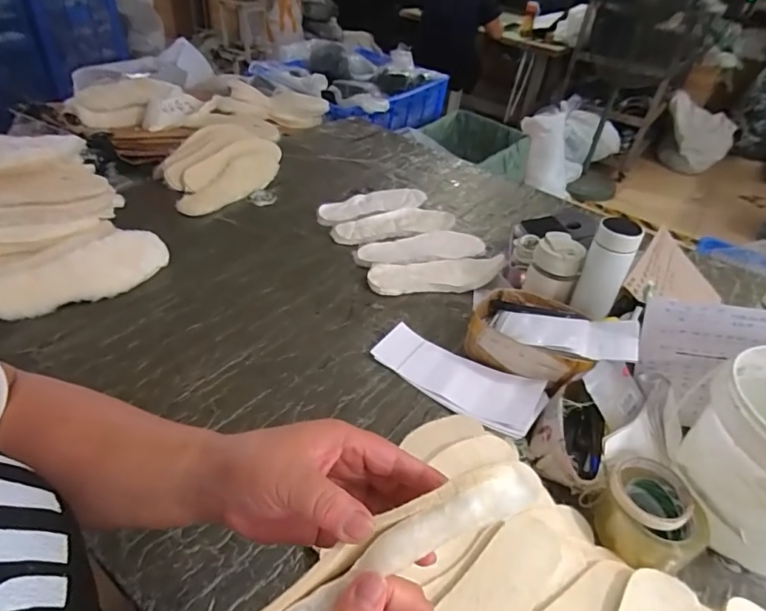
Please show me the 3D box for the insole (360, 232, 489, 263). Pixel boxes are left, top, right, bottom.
[{"bbox_3d":[0.086,-0.123,1.022,0.279,0.007,0.092,-9,43,-18],"label":"insole"}]

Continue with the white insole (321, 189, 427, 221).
[{"bbox_3d":[-0.016,-0.240,1.143,0.281,0.019,0.095,-18,46,-27],"label":"white insole"}]

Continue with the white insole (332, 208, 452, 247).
[{"bbox_3d":[0.029,-0.180,1.084,0.289,0.018,0.099,-9,42,-18],"label":"white insole"}]

